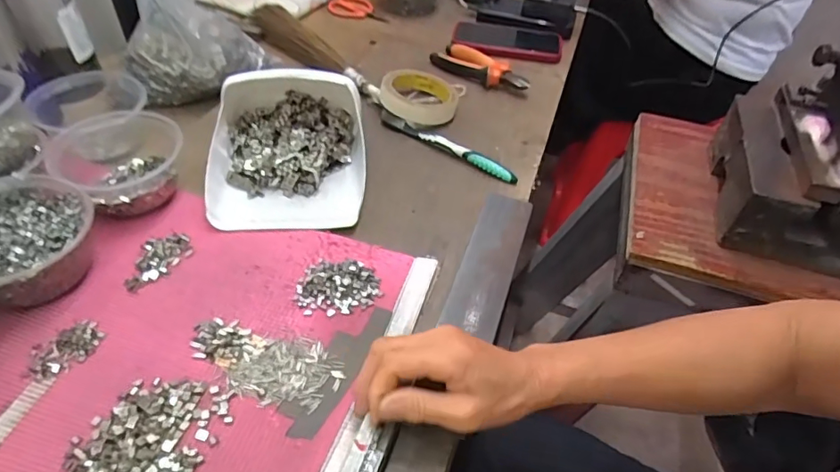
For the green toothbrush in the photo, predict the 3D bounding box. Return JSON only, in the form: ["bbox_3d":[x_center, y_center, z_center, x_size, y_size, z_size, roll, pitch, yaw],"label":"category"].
[{"bbox_3d":[0.029,-0.109,0.607,0.188,0.012,0.014,31,51,20],"label":"green toothbrush"}]

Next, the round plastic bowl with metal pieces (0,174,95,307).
[{"bbox_3d":[-0.329,0.004,0.430,0.118,0.053,0.104,31,51,20],"label":"round plastic bowl with metal pieces"}]

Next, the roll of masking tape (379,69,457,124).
[{"bbox_3d":[-0.001,-0.181,0.662,0.093,0.032,0.096,3,47,-4],"label":"roll of masking tape"}]

